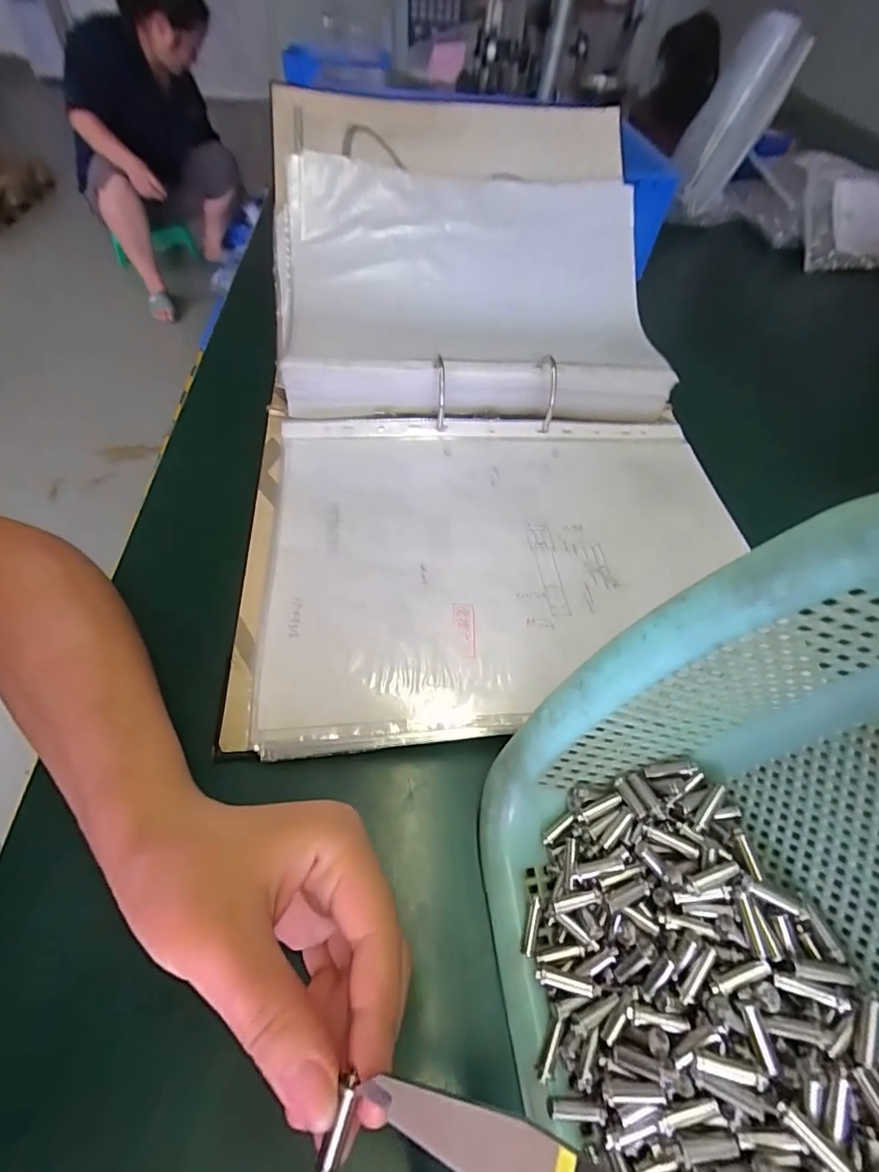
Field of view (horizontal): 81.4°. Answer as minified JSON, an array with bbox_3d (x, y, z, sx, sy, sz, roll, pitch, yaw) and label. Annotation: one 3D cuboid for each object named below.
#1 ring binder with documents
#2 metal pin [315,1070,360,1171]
[{"bbox_3d":[0.026,-0.179,0.394,0.314,0.088,0.580,0,68,-6],"label":"ring binder with documents"},{"bbox_3d":[-0.027,0.143,0.135,0.006,0.004,0.019,18,71,9],"label":"metal pin"}]

